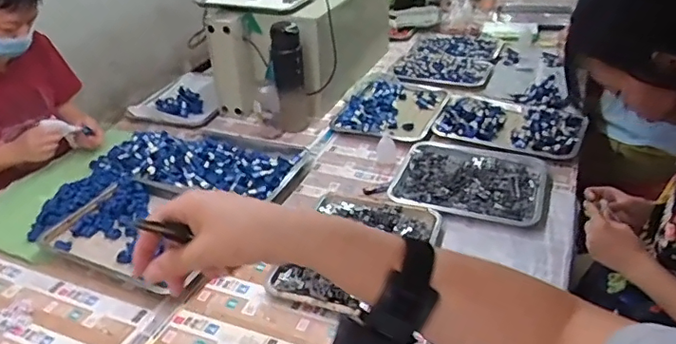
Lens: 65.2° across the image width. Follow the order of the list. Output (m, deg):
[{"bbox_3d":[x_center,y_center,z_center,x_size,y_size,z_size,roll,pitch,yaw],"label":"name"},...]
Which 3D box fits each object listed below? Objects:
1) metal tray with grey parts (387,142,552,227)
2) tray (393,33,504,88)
[{"bbox_3d":[0.290,0.016,1.155,0.314,0.019,0.262,9,35,17],"label":"metal tray with grey parts"},{"bbox_3d":[0.372,-0.382,1.765,0.287,0.019,0.447,12,36,21],"label":"tray"}]

